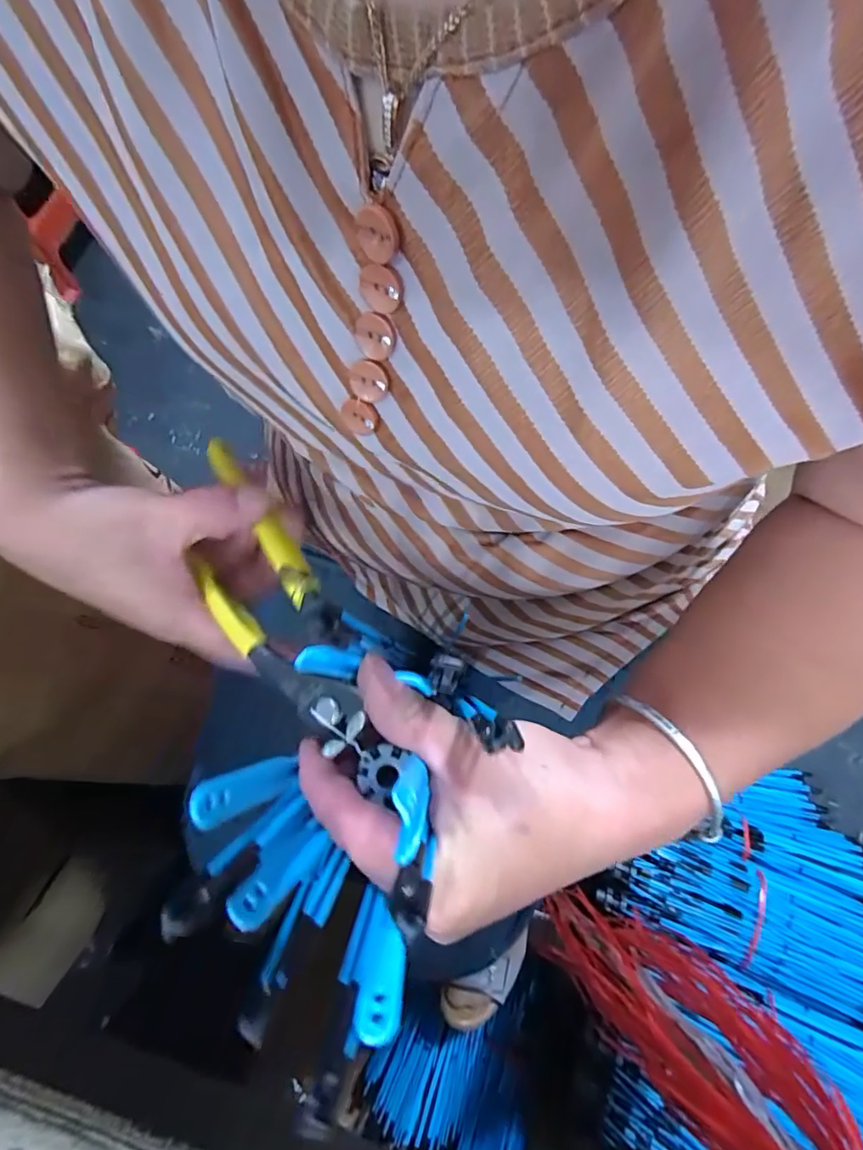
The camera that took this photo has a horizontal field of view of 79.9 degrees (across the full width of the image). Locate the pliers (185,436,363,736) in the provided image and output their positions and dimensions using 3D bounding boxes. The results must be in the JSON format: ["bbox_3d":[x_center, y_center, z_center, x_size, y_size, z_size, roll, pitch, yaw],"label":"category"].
[{"bbox_3d":[-0.076,0.005,0.222,0.048,0.025,0.152,-32,63,-10],"label":"pliers"}]

